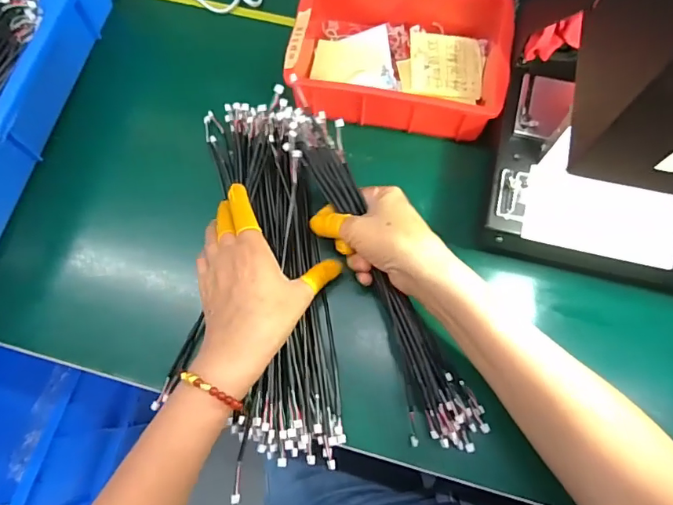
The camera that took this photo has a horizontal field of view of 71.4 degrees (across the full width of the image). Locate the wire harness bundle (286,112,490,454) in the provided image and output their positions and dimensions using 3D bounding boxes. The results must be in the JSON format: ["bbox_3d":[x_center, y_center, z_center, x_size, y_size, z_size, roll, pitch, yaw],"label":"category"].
[{"bbox_3d":[0.036,0.020,0.386,0.055,0.024,0.296,-24,84,-6],"label":"wire harness bundle"}]

